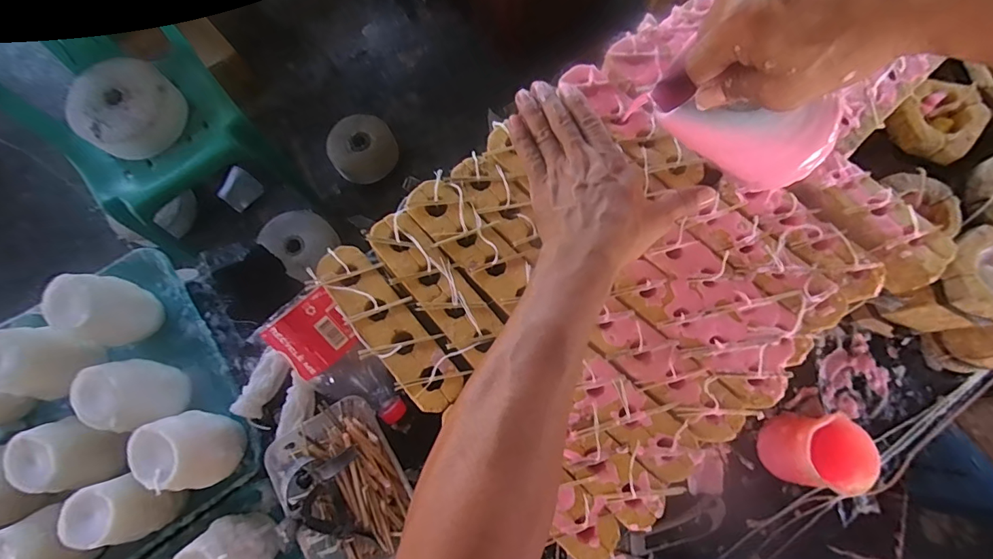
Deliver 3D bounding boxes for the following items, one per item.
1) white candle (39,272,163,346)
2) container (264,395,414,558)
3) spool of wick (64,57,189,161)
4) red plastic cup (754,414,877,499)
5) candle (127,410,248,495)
[{"bbox_3d":[-0.469,0.040,0.580,0.083,0.111,0.075,11,77,2],"label":"white candle"},{"bbox_3d":[-0.161,0.226,0.503,0.123,0.052,0.182,-31,79,-7],"label":"container"},{"bbox_3d":[-0.833,-0.387,1.072,0.199,0.104,0.210,0,77,0],"label":"spool of wick"},{"bbox_3d":[0.361,0.195,0.536,0.079,0.095,0.081,1,77,0],"label":"red plastic cup"},{"bbox_3d":[-0.348,0.198,0.541,0.065,0.104,0.081,-44,81,-10],"label":"candle"}]

